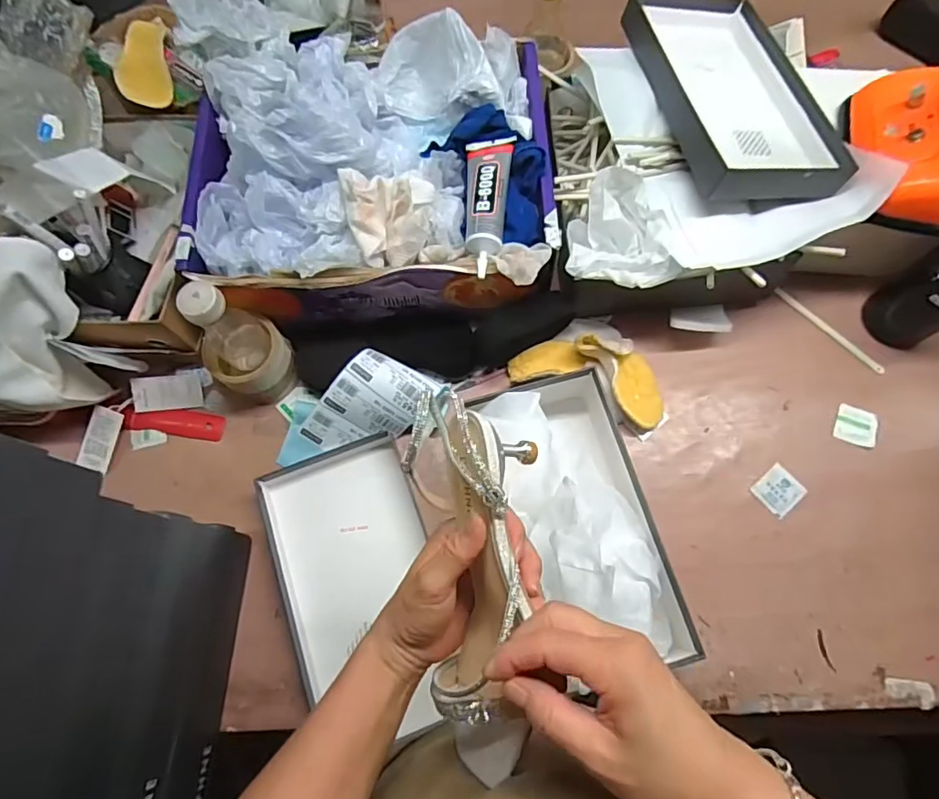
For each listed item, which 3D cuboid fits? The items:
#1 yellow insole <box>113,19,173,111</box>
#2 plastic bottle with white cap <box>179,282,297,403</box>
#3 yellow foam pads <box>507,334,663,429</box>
[{"bbox_3d":[-0.426,-0.445,0.709,0.061,0.015,0.187,-10,62,-20],"label":"yellow insole"},{"bbox_3d":[-0.253,-0.059,0.601,0.074,0.185,0.083,39,77,14],"label":"plastic bottle with white cap"},{"bbox_3d":[0.146,-0.038,0.643,0.186,0.052,0.088,20,73,9],"label":"yellow foam pads"}]

